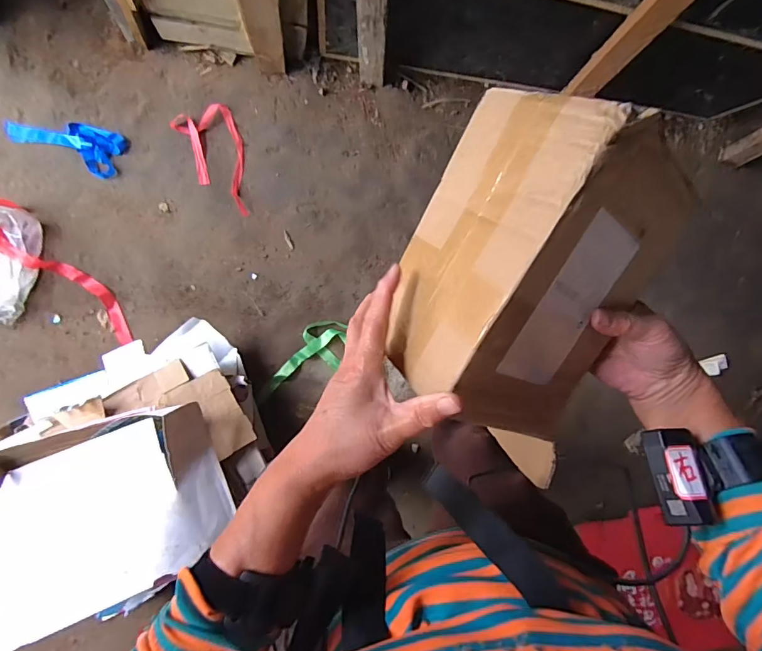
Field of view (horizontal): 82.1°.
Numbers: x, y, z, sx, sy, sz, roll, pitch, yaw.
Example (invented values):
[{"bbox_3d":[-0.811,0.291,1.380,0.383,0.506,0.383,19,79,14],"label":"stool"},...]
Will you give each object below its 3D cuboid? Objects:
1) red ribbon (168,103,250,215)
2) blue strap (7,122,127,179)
[{"bbox_3d":[-0.430,-0.440,1.183,0.151,0.018,0.300,-24,93,-5],"label":"red ribbon"},{"bbox_3d":[-0.830,-0.479,1.151,0.278,0.021,0.123,14,89,-6],"label":"blue strap"}]

